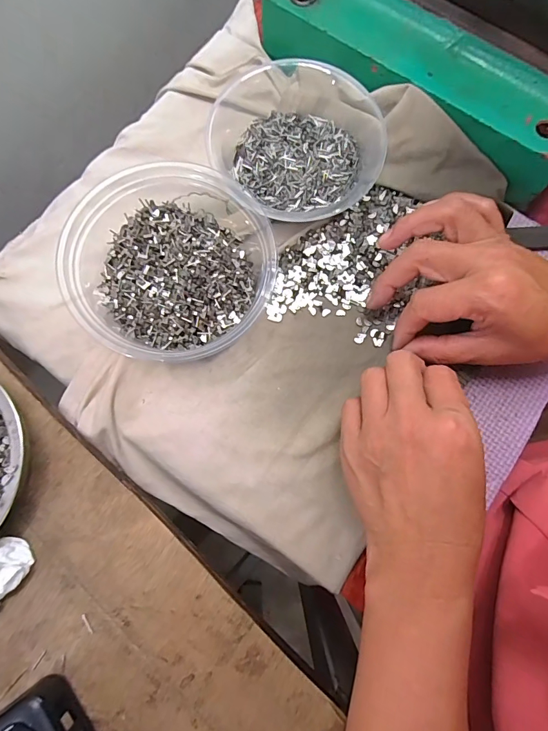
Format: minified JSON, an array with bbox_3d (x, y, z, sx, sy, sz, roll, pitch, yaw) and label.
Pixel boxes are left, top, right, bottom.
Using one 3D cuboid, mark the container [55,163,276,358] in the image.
[{"bbox_3d":[-0.069,-0.072,0.269,0.138,0.054,0.132,0,78,0],"label":"container"}]

